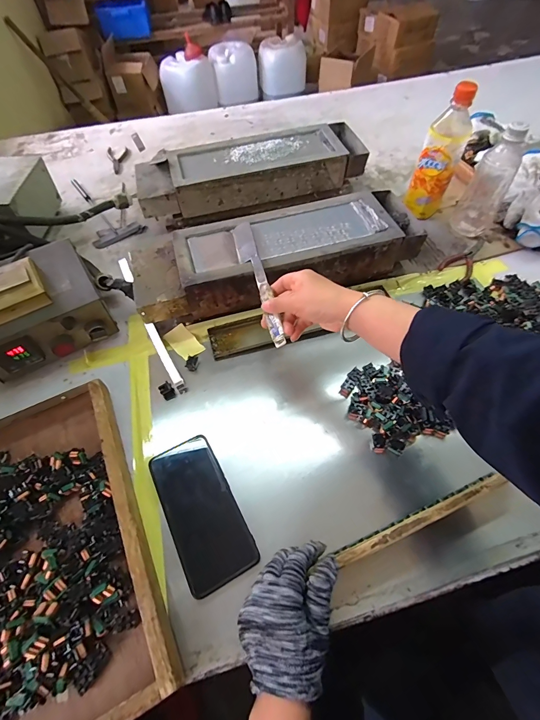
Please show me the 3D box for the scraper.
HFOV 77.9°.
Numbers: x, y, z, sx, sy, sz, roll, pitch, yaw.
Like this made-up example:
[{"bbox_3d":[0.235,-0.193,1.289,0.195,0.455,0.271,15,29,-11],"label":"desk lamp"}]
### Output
[{"bbox_3d":[-0.017,-0.116,0.466,0.029,0.014,0.240,-13,57,-7],"label":"scraper"}]

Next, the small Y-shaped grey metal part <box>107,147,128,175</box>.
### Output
[{"bbox_3d":[-0.370,-0.497,0.829,0.048,0.014,0.104,-21,62,-11],"label":"small Y-shaped grey metal part"}]

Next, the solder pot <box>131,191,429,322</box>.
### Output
[{"bbox_3d":[0.015,-0.167,0.549,0.454,0.097,0.147,-15,61,-8],"label":"solder pot"}]

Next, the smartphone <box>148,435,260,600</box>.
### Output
[{"bbox_3d":[-0.080,0.168,0.382,0.077,0.012,0.158,-26,63,-14],"label":"smartphone"}]

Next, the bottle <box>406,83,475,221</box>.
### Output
[{"bbox_3d":[0.304,-0.358,0.599,0.064,0.220,0.065,26,63,15],"label":"bottle"}]

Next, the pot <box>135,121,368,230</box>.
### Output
[{"bbox_3d":[-0.037,-0.380,0.698,0.446,0.108,0.135,-14,61,-7],"label":"pot"}]

